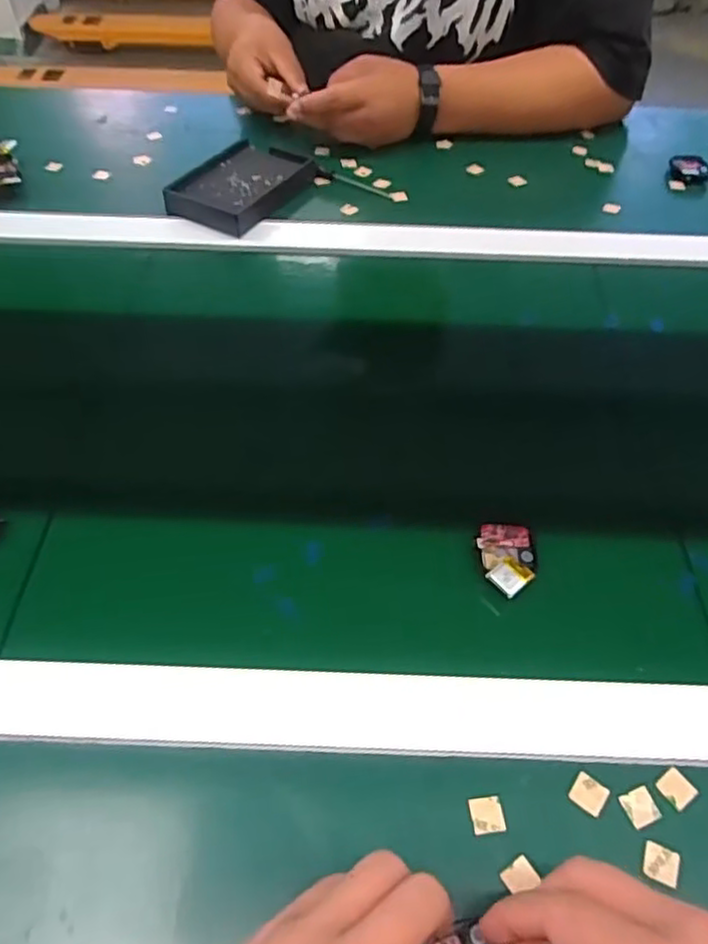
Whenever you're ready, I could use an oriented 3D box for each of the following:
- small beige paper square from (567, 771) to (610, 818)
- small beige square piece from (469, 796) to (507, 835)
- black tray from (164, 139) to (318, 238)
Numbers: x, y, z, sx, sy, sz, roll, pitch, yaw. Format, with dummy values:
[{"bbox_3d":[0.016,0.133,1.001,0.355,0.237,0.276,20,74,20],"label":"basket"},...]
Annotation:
[{"bbox_3d":[0.118,0.160,0.332,0.016,0.004,0.016,32,58,23],"label":"small beige paper square"},{"bbox_3d":[0.065,0.167,0.326,0.016,0.004,0.016,-6,51,-5],"label":"small beige square piece"},{"bbox_3d":[-0.115,-0.288,0.675,0.095,0.023,0.147,23,55,17],"label":"black tray"}]

